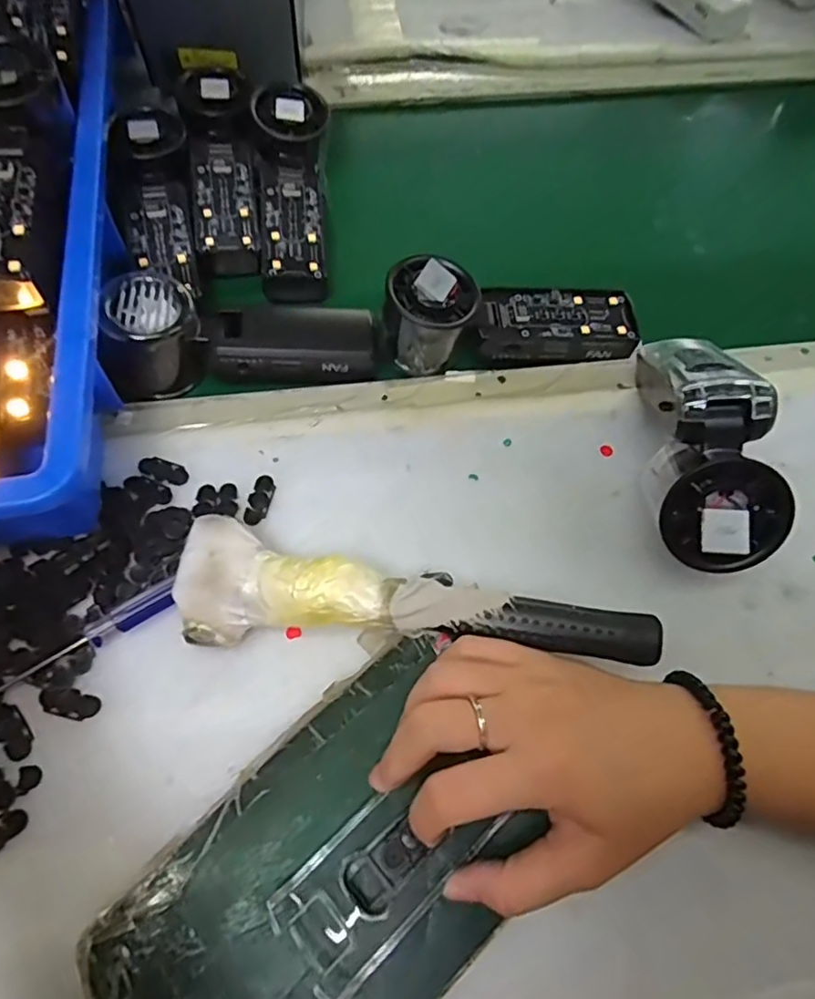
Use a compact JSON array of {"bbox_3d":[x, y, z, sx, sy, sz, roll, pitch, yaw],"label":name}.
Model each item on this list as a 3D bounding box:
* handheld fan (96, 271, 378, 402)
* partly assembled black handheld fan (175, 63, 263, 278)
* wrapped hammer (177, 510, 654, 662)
[{"bbox_3d":[-0.099,-0.098,0.369,0.156,0.049,0.060,3,62,1],"label":"handheld fan"},{"bbox_3d":[-0.134,-0.238,0.441,0.050,0.034,0.175,-8,79,-5],"label":"partly assembled black handheld fan"},{"bbox_3d":[0.001,0.047,0.295,0.218,0.039,0.055,3,62,1],"label":"wrapped hammer"}]

